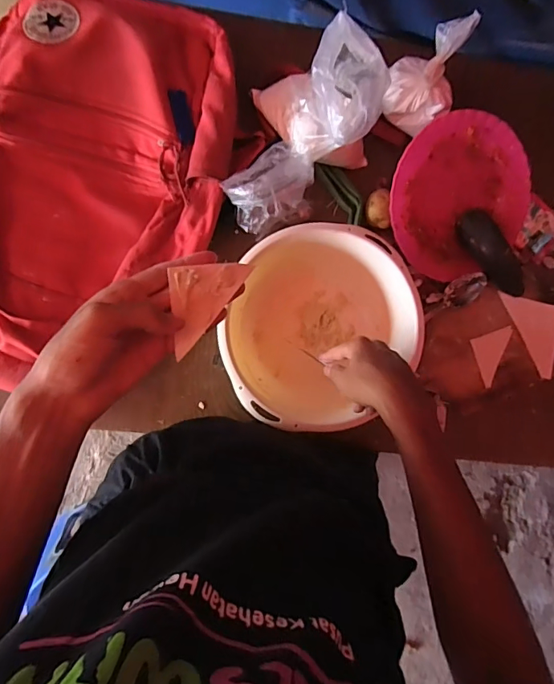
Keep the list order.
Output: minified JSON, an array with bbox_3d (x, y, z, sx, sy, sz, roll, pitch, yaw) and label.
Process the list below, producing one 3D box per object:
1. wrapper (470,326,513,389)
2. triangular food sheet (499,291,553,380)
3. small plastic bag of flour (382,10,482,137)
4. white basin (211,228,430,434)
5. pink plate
[{"bbox_3d":[0.317,0.021,0.664,0.061,0.005,0.071,-18,90,-7],"label":"wrapper"},{"bbox_3d":[0.383,-0.021,0.668,0.070,0.006,0.132,-28,91,-7],"label":"triangular food sheet"},{"bbox_3d":[0.197,-0.343,0.595,0.091,0.117,0.098,33,84,-4],"label":"small plastic bag of flour"},{"bbox_3d":[0.054,-0.015,0.603,0.230,0.113,0.252,0,87,-6],"label":"white basin"},{"bbox_3d":[0.249,-0.204,0.644,0.209,0.037,0.204,-5,108,-16],"label":"pink plate"}]

